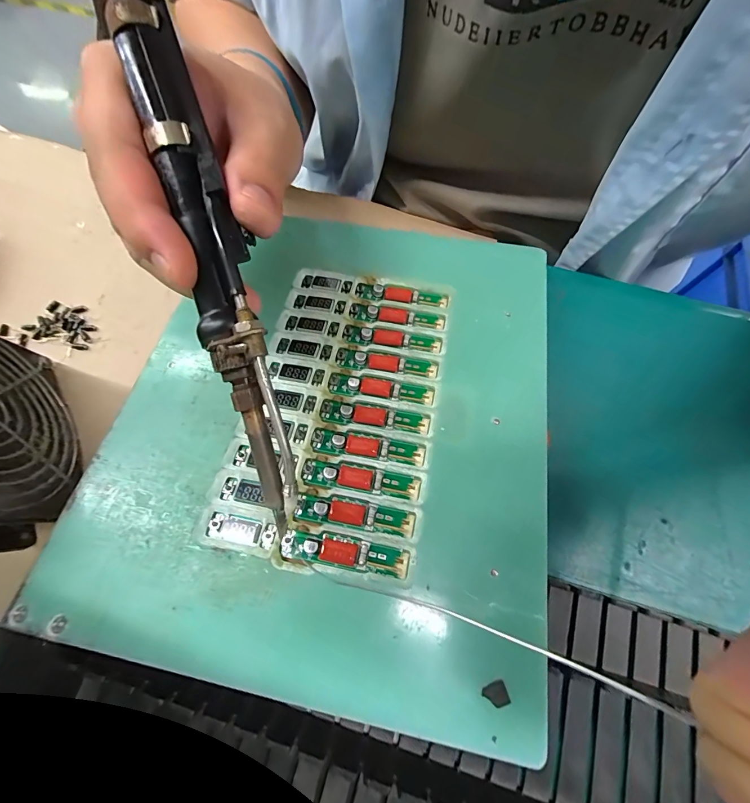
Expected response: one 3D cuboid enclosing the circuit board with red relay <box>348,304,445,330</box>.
[{"bbox_3d":[0.013,-0.051,0.218,0.057,0.008,0.010,8,72,4],"label":"circuit board with red relay"}]

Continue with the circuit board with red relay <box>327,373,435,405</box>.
[{"bbox_3d":[0.003,-0.007,0.197,0.057,0.007,0.013,6,73,5],"label":"circuit board with red relay"}]

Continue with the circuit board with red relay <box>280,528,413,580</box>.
[{"bbox_3d":[-0.014,0.067,0.161,0.056,0.006,0.012,9,72,4],"label":"circuit board with red relay"}]

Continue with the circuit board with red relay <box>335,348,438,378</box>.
[{"bbox_3d":[0.006,-0.021,0.204,0.057,0.007,0.012,8,74,5],"label":"circuit board with red relay"}]

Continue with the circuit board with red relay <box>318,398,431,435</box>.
[{"bbox_3d":[0.000,0.007,0.190,0.057,0.007,0.013,6,72,4],"label":"circuit board with red relay"}]

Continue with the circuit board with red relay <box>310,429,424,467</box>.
[{"bbox_3d":[-0.004,0.023,0.182,0.057,0.007,0.011,7,72,4],"label":"circuit board with red relay"}]

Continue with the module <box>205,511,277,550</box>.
[{"bbox_3d":[-0.061,0.058,0.165,0.031,0.005,0.011,10,72,5],"label":"module"}]

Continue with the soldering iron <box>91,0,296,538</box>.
[{"bbox_3d":[-0.058,-0.050,0.129,0.025,0.016,0.198,-15,98,-3],"label":"soldering iron"}]

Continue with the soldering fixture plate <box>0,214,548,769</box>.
[{"bbox_3d":[-0.020,-0.002,0.196,0.212,0.009,0.256,11,64,6],"label":"soldering fixture plate"}]

